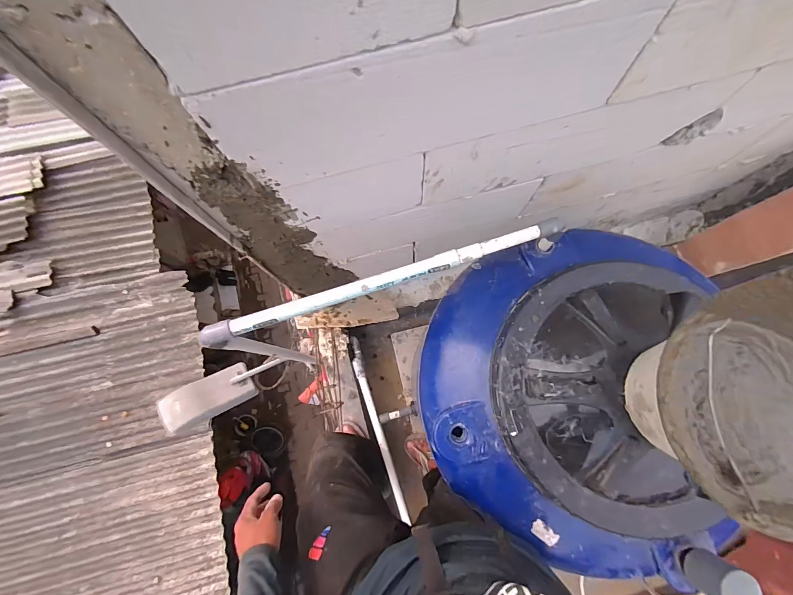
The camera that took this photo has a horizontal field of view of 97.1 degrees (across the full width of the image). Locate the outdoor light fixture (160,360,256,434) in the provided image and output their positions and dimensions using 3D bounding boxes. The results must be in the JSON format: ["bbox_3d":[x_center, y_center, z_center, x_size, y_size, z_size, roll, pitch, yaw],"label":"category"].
[{"bbox_3d":[-0.666,0.354,1.255,0.298,0.100,0.136,-22,76,-36],"label":"outdoor light fixture"}]

